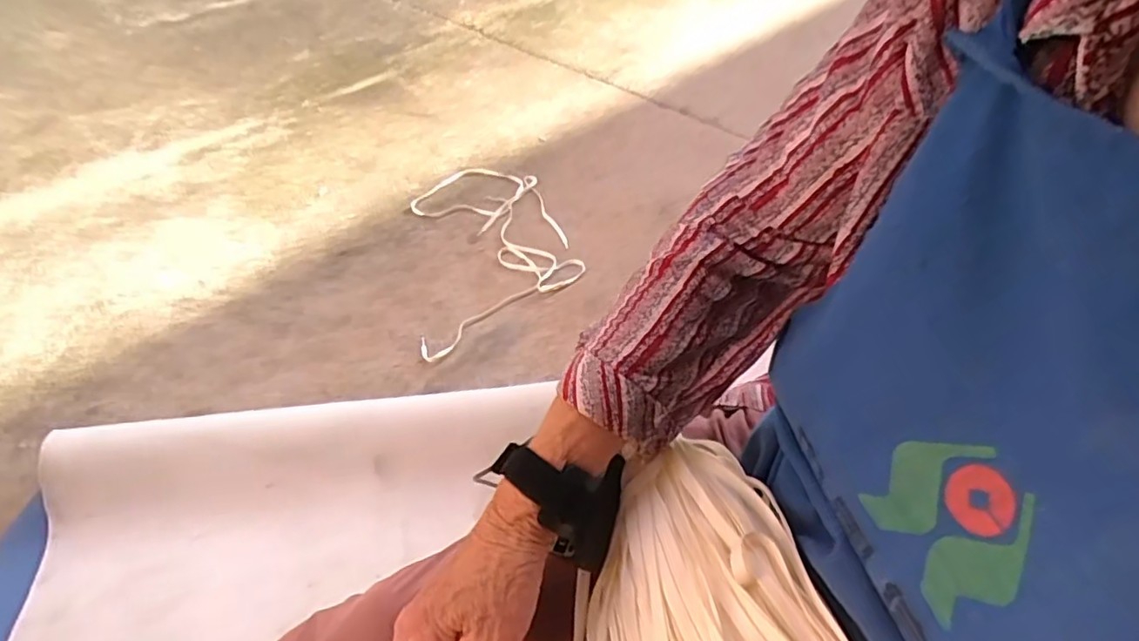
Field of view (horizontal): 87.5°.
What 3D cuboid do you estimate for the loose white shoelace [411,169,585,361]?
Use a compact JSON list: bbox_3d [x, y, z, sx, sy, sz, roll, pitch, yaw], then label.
[{"bbox_3d":[-0.164,-0.170,1.215,0.300,0.019,0.592,-13,41,-7],"label":"loose white shoelace"}]

